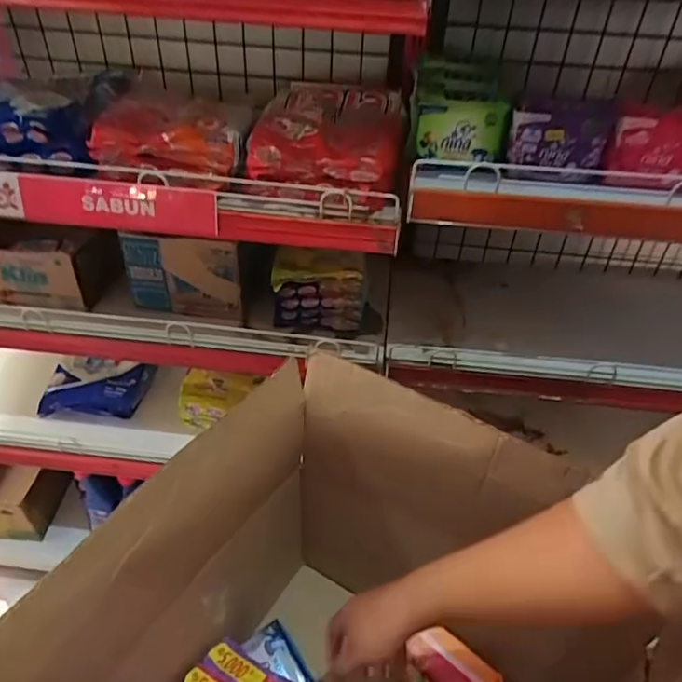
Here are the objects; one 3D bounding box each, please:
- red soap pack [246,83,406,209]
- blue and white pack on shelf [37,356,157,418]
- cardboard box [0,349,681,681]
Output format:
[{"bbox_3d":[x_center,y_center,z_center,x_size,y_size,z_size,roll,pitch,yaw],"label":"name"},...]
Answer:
[{"bbox_3d":[-0.013,-0.276,0.753,0.184,0.077,0.221,8,40,6],"label":"red soap pack"},{"bbox_3d":[-0.470,0.087,1.060,0.190,0.061,0.102,0,40,-4],"label":"blue and white pack on shelf"},{"bbox_3d":[0.020,0.354,0.493,0.436,0.434,0.420,21,43,20],"label":"cardboard box"}]

